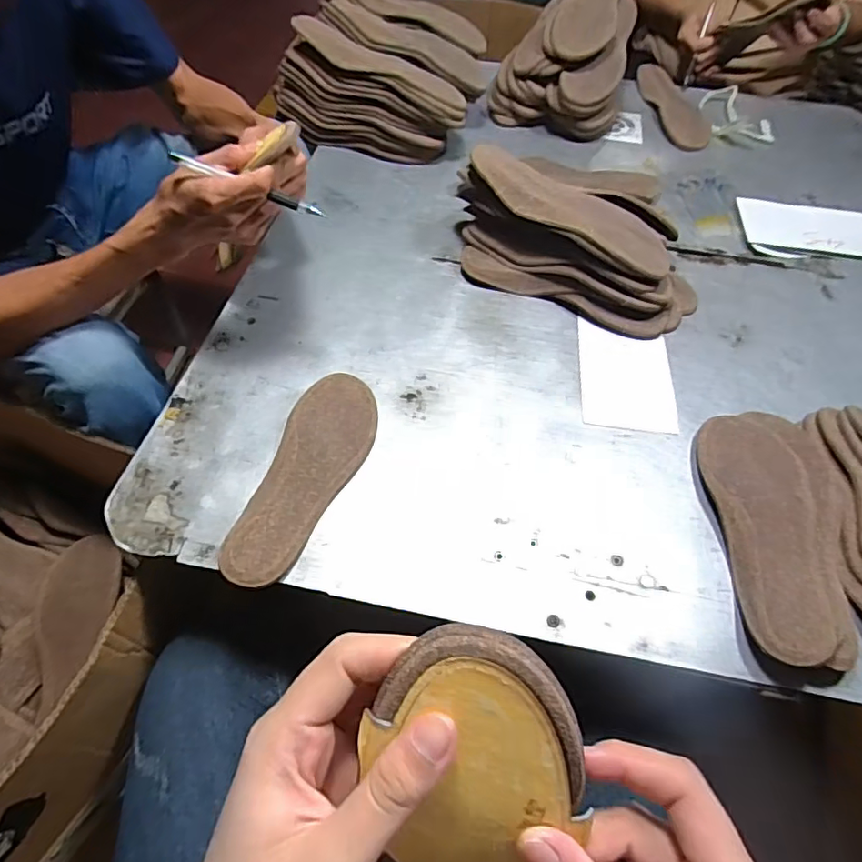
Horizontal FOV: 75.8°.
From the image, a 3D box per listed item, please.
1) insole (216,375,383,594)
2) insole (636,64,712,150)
[{"bbox_3d":[-0.116,0.038,0.528,0.079,0.028,0.234,16,57,9],"label":"insole"},{"bbox_3d":[0.404,-0.548,0.930,0.080,0.020,0.244,-4,57,-4],"label":"insole"}]

